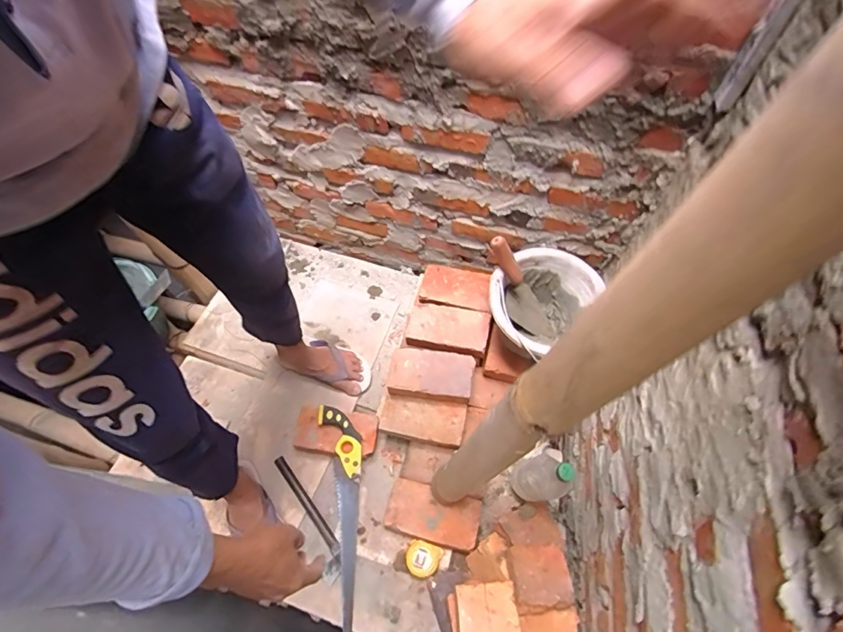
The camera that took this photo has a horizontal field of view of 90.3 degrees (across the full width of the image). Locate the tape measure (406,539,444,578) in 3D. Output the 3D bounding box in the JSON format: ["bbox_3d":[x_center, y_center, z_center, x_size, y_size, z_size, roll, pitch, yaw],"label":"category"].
[{"bbox_3d":[0.003,0.496,0.853,0.070,0.035,0.065,17,61,13],"label":"tape measure"}]

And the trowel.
[{"bbox_3d":[0.224,-0.057,0.943,0.071,0.290,0.090,8,54,42],"label":"trowel"}]

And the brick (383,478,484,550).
[{"bbox_3d":[0.025,0.422,0.889,0.186,0.051,0.099,12,60,10],"label":"brick"}]

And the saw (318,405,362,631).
[{"bbox_3d":[-0.151,0.432,0.880,0.089,0.053,0.500,-11,58,-4],"label":"saw"}]

